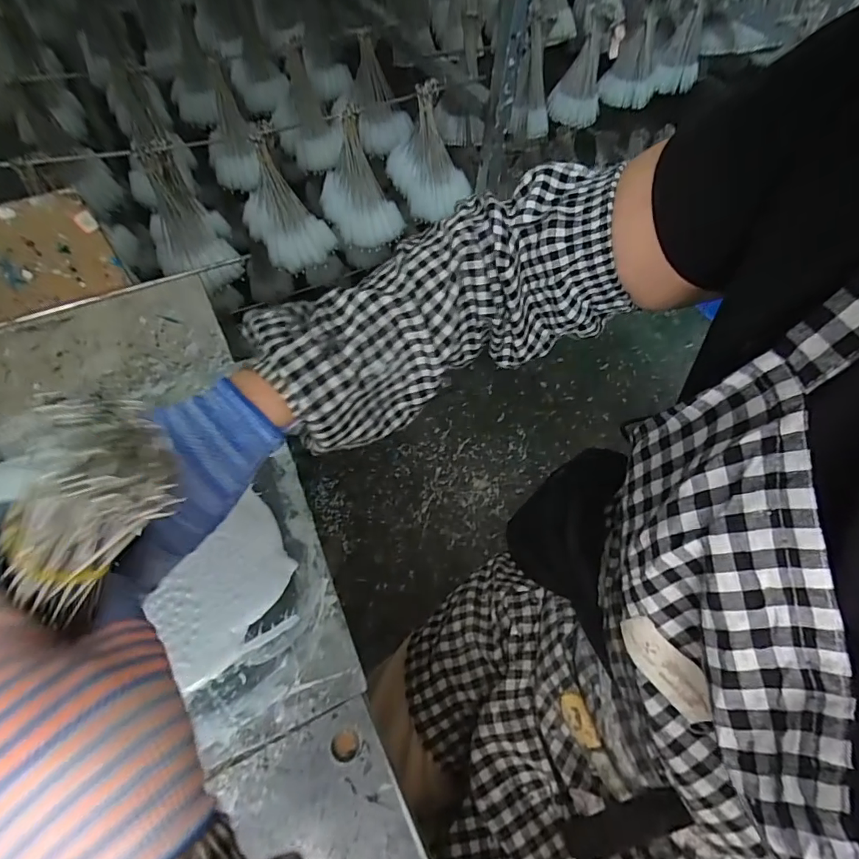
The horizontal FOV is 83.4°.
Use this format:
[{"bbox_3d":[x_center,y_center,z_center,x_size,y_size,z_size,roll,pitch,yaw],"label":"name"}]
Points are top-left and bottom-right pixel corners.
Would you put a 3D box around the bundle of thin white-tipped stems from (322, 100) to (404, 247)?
[{"bbox_3d":[-0.127,-0.435,0.832,0.094,0.198,0.174,-29,65,-21],"label":"bundle of thin white-tipped stems"}]

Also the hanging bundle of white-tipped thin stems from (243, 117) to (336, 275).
[{"bbox_3d":[-0.242,-0.390,0.804,0.116,0.197,0.158,-26,64,-19],"label":"hanging bundle of white-tipped thin stems"}]

